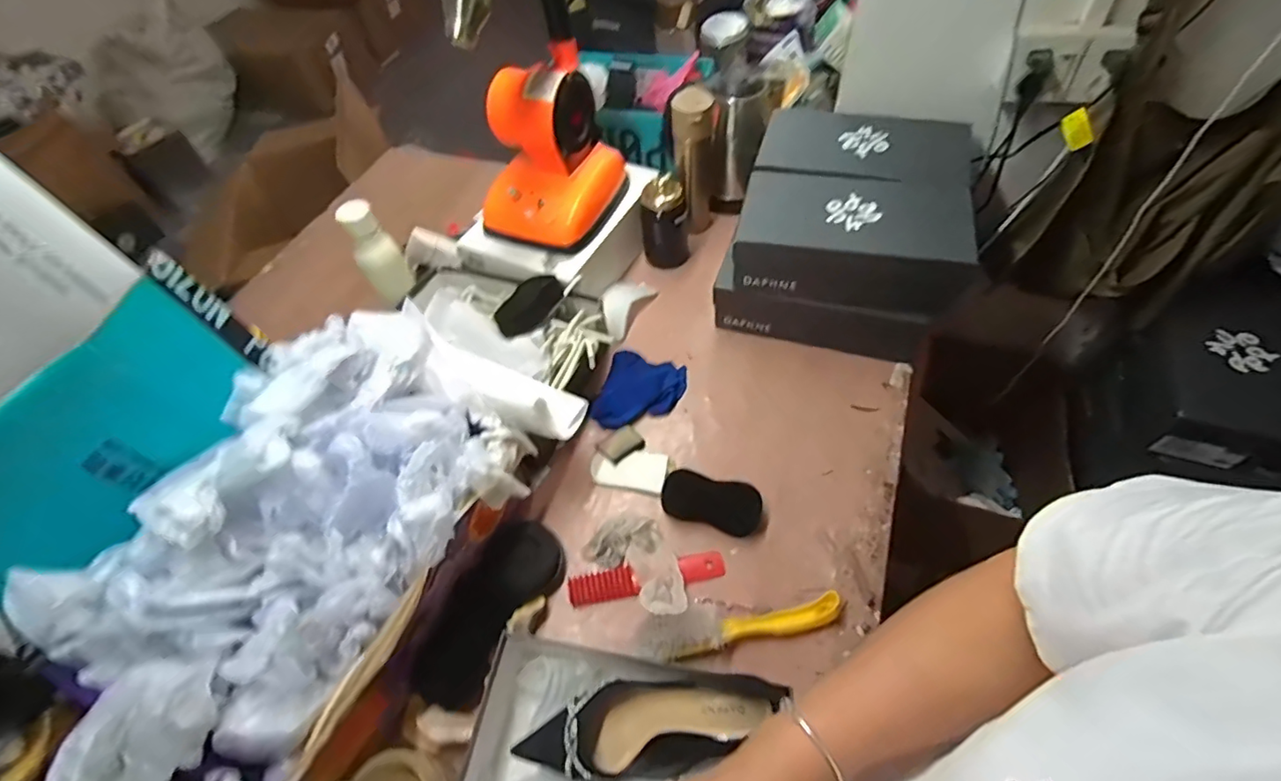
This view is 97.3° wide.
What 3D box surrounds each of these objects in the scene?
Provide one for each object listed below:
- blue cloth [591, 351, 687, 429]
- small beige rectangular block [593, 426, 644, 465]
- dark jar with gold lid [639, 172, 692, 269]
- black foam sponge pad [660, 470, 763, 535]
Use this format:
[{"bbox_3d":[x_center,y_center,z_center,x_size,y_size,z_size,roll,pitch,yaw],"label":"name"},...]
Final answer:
[{"bbox_3d":[-0.001,0.003,0.833,0.113,0.027,0.124,18,58,17],"label":"blue cloth"},{"bbox_3d":[-0.026,0.076,0.795,0.063,0.014,0.047,-35,59,-18],"label":"small beige rectangular block"},{"bbox_3d":[0.043,-0.293,0.955,0.078,0.163,0.072,-3,54,4],"label":"dark jar with gold lid"},{"bbox_3d":[0.090,0.139,0.719,0.126,0.033,0.053,15,58,16],"label":"black foam sponge pad"}]

